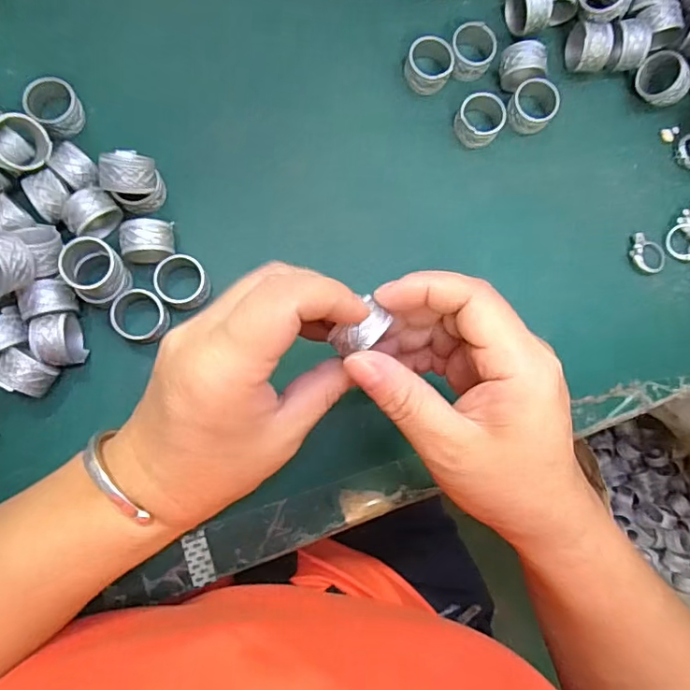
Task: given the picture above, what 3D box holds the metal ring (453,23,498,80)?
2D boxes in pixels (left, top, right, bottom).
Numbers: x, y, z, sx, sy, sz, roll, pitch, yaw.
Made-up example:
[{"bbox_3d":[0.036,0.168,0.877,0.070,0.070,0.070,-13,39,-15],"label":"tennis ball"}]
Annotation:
[{"bbox_3d":[0.078,-0.180,0.331,0.026,0.015,0.030,9,82,-4],"label":"metal ring"}]

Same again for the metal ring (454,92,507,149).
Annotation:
[{"bbox_3d":[0.082,-0.137,0.328,0.027,0.016,0.028,1,83,-5],"label":"metal ring"}]

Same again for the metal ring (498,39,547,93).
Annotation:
[{"bbox_3d":[0.107,-0.169,0.328,0.025,0.023,0.020,-2,83,-6],"label":"metal ring"}]

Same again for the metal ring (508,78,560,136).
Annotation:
[{"bbox_3d":[0.115,-0.146,0.332,0.027,0.017,0.028,1,83,-5],"label":"metal ring"}]

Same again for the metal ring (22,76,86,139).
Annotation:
[{"bbox_3d":[-0.161,-0.131,0.302,0.029,0.019,0.026,41,81,1],"label":"metal ring"}]

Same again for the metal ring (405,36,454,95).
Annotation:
[{"bbox_3d":[0.051,-0.169,0.327,0.028,0.018,0.027,1,83,-5],"label":"metal ring"}]

